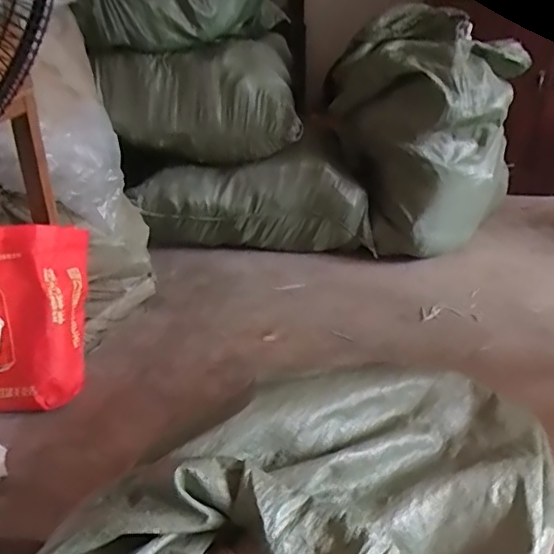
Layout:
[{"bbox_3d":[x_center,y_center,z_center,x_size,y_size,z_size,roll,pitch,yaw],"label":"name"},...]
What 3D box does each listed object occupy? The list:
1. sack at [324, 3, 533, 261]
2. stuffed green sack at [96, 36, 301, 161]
[{"bbox_3d":[0.472,-0.454,1.829,0.567,0.662,0.432,6,30,14],"label":"sack"},{"bbox_3d":[-0.230,-0.539,1.737,0.550,0.307,0.266,-3,29,-4],"label":"stuffed green sack"}]

